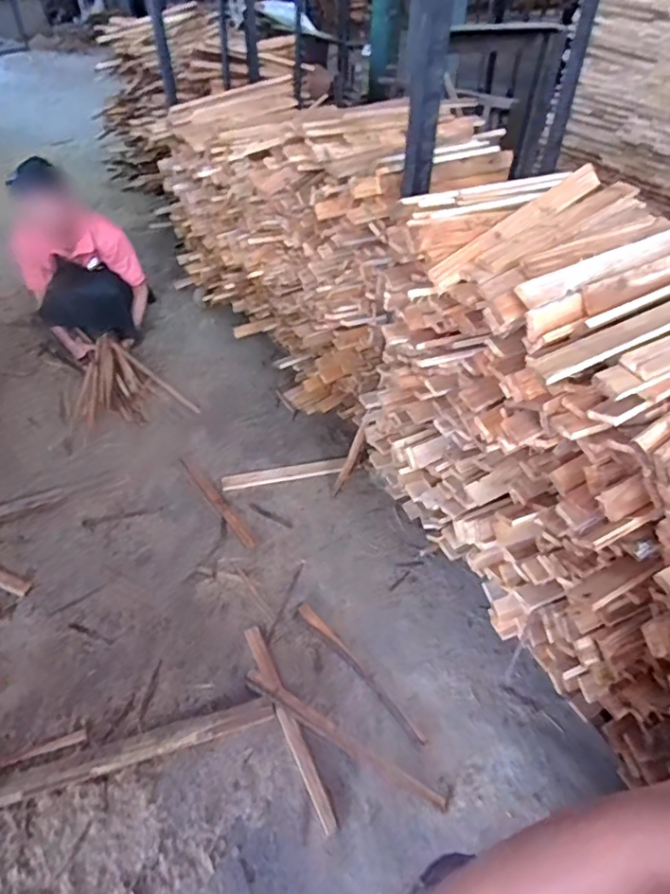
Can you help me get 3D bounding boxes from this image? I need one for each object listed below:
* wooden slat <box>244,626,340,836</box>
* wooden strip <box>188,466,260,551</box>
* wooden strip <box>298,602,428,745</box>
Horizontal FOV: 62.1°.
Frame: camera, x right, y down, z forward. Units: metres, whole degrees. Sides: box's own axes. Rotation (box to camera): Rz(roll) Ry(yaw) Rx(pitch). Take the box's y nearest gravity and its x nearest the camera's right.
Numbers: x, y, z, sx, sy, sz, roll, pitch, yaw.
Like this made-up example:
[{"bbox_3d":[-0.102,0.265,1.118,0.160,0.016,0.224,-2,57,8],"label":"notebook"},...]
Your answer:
[{"bbox_3d":[-0.120,0.681,1.408,0.045,0.024,0.531,-17,49,-21],"label":"wooden slat"},{"bbox_3d":[-0.395,0.196,1.925,0.049,0.014,0.424,-27,53,-28],"label":"wooden strip"},{"bbox_3d":[0.064,0.597,1.508,0.036,0.013,0.482,-30,54,-30],"label":"wooden strip"}]

